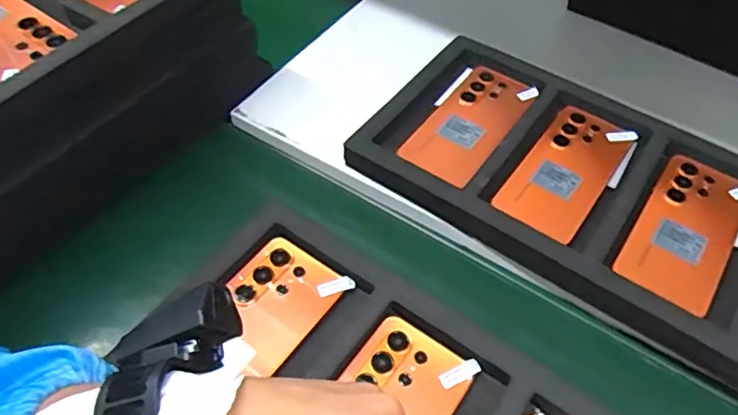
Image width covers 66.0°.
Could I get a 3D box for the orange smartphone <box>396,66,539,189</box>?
[{"bbox_3d":[0.103,-0.085,0.577,0.077,0.013,0.168,31,58,20],"label":"orange smartphone"}]

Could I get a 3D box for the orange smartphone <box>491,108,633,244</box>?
[{"bbox_3d":[0.188,-0.034,0.542,0.079,0.007,0.158,32,58,20],"label":"orange smartphone"}]

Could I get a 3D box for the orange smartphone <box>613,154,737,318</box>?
[{"bbox_3d":[0.282,0.019,0.500,0.079,0.006,0.165,32,59,20],"label":"orange smartphone"}]

